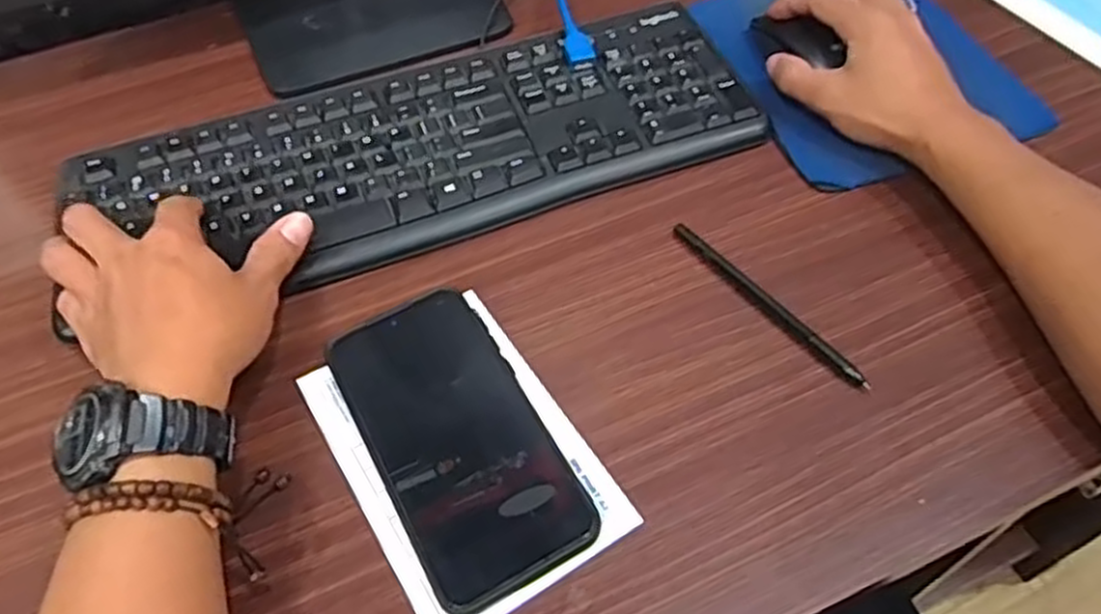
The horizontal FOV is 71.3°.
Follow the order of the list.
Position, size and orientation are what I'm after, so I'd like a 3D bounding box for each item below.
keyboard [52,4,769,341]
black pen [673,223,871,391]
[{"bbox_3d":[-0.081,-0.101,0.491,0.422,0.017,0.162,-13,55,-6],"label":"keyboard"},{"bbox_3d":[0.117,-0.003,0.420,0.007,0.008,0.137,-33,59,-20],"label":"black pen"}]

